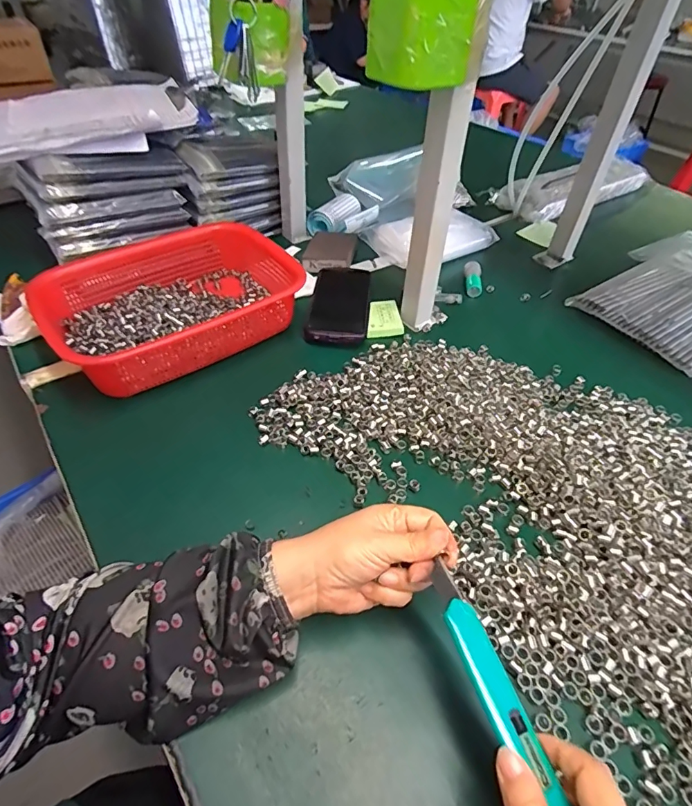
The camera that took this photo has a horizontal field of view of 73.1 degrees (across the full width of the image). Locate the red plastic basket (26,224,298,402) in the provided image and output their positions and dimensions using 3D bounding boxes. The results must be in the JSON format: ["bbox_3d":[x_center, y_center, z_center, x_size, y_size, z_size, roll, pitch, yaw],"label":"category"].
[{"bbox_3d":[-0.211,-0.119,0.567,0.254,0.070,0.203,-28,52,-27],"label":"red plastic basket"}]

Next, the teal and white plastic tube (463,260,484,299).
[{"bbox_3d":[0.188,-0.185,0.690,0.026,0.020,0.066,6,45,4],"label":"teal and white plastic tube"}]

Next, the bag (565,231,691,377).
[{"bbox_3d":[0.499,-0.169,0.692,0.325,0.034,0.201,-26,51,-25],"label":"bag"}]

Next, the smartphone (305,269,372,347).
[{"bbox_3d":[-0.007,-0.140,0.631,0.076,0.013,0.169,5,45,3],"label":"smartphone"}]

